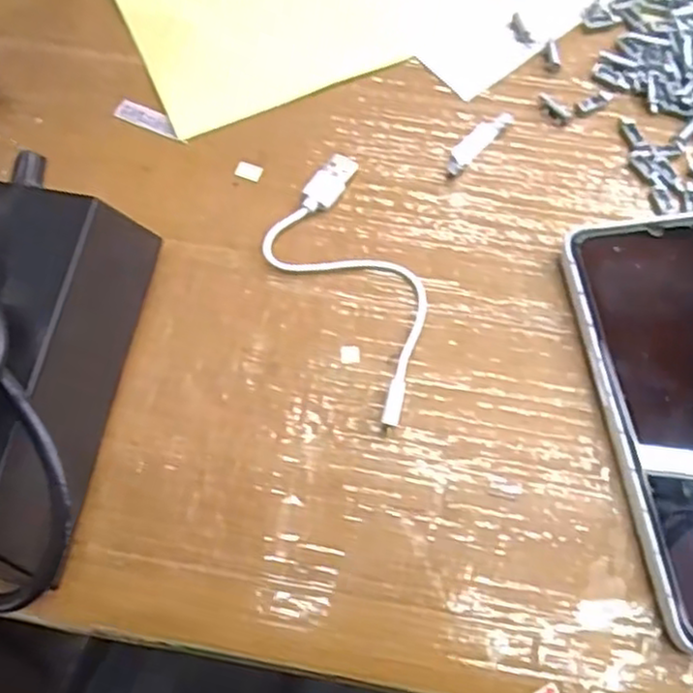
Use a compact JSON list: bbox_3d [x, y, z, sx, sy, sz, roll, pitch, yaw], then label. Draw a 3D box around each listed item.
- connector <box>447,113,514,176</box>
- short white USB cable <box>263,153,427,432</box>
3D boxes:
[{"bbox_3d":[0.059,-0.093,0.324,0.010,0.004,0.042,42,73,16],"label":"connector"},{"bbox_3d":[0.003,-0.025,0.293,0.051,0.008,0.120,-21,69,-9],"label":"short white USB cable"}]

